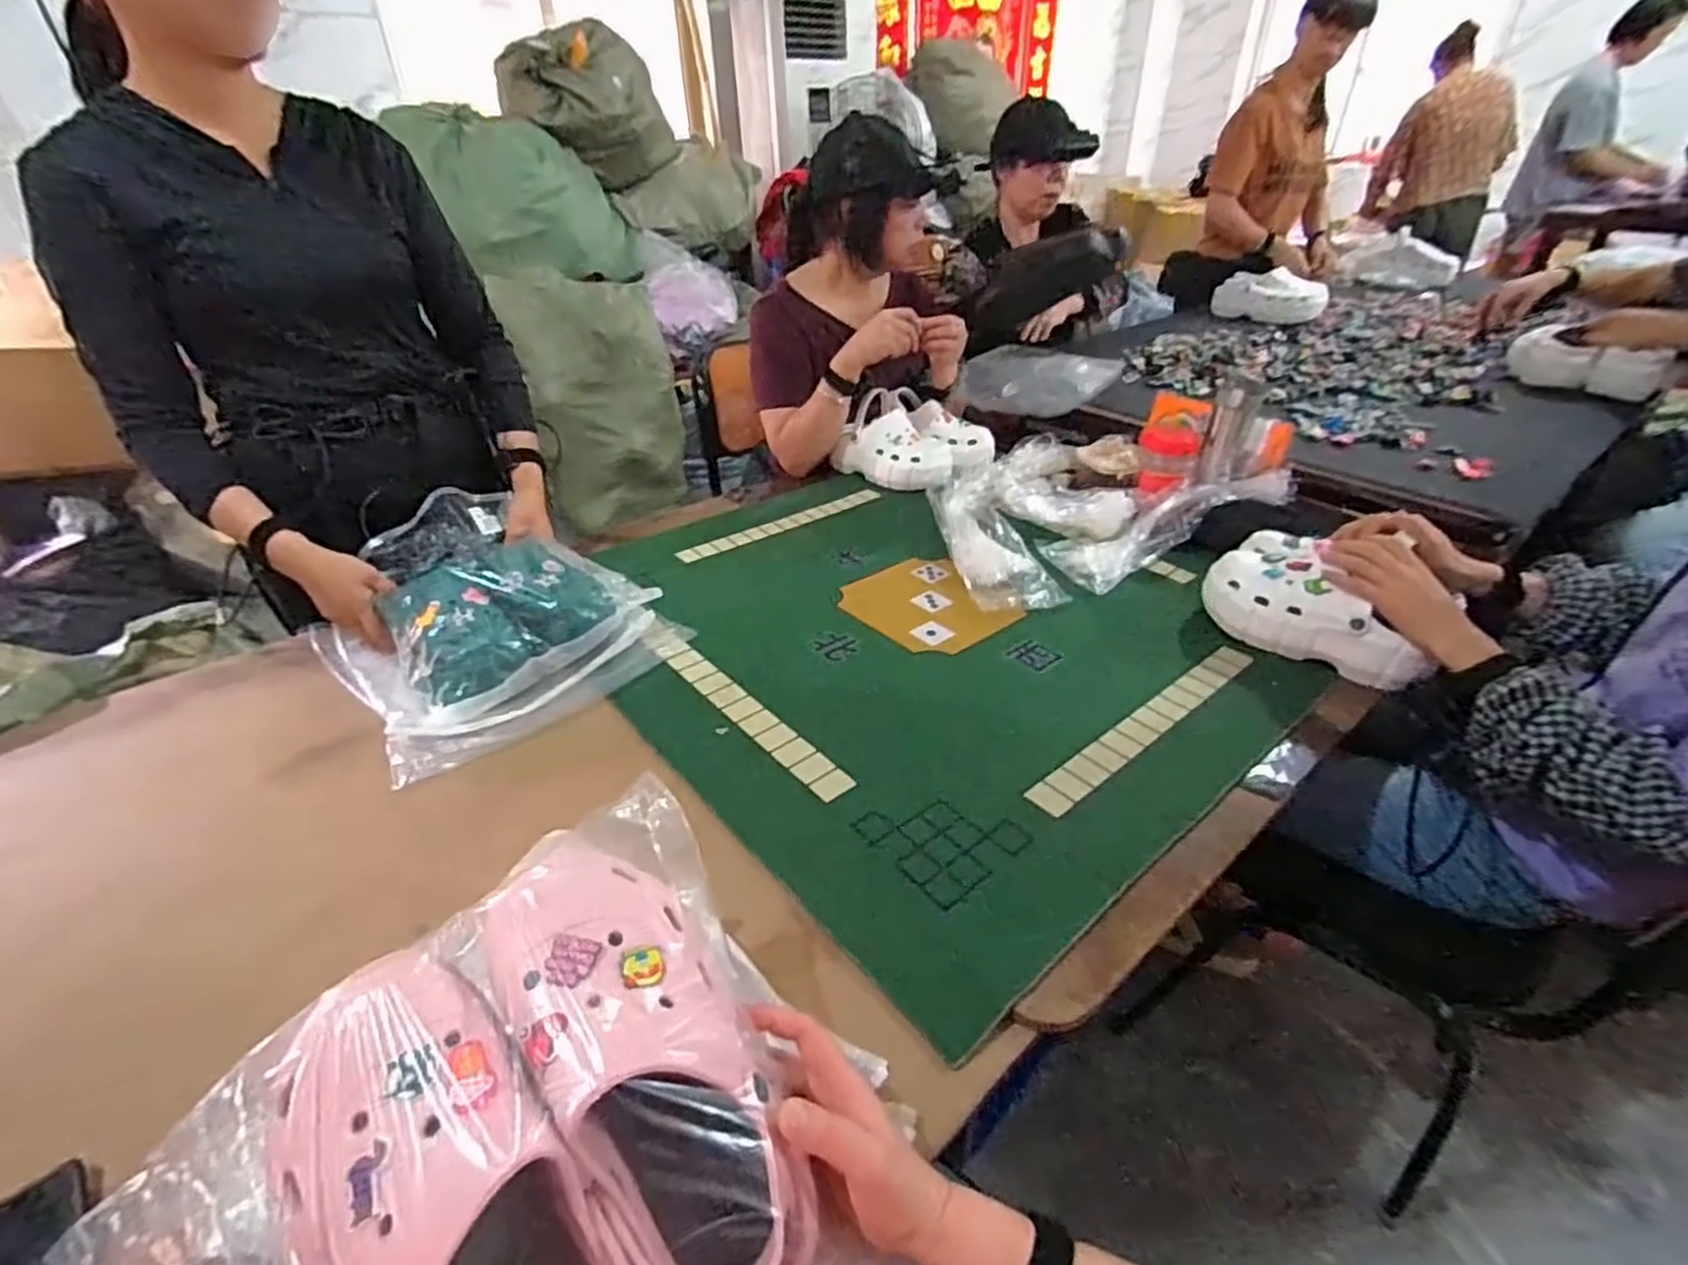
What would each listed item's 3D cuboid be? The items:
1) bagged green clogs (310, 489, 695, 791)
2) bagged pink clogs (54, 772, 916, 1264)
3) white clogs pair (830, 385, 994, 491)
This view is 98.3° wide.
[{"bbox_3d":[-0.447,-0.033,0.885,0.379,0.124,0.335,27,43,32],"label":"bagged green clogs"},{"bbox_3d":[-0.126,0.282,0.369,0.321,0.110,0.306,43,54,15],"label":"bagged pink clogs"},{"bbox_3d":[0.137,-0.374,1.394,0.272,0.126,0.215,21,41,29],"label":"white clogs pair"}]

